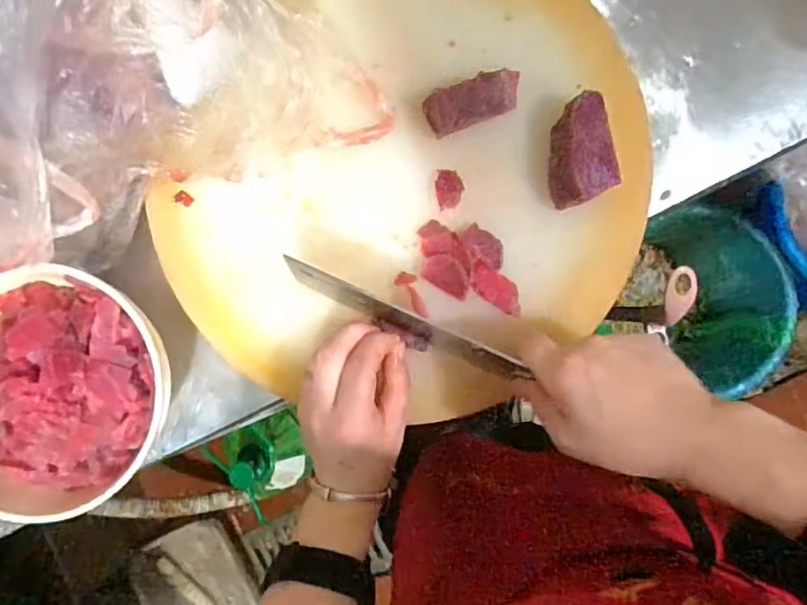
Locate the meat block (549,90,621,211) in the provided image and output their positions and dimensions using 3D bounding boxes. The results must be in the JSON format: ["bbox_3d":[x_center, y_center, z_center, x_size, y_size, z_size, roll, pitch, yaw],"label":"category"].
[{"bbox_3d":[0.121,-0.103,0.380,0.042,0.032,0.071,-9,88,3],"label":"meat block"}]

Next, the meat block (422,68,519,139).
[{"bbox_3d":[0.050,-0.136,0.378,0.066,0.039,0.031,-17,88,3],"label":"meat block"}]

